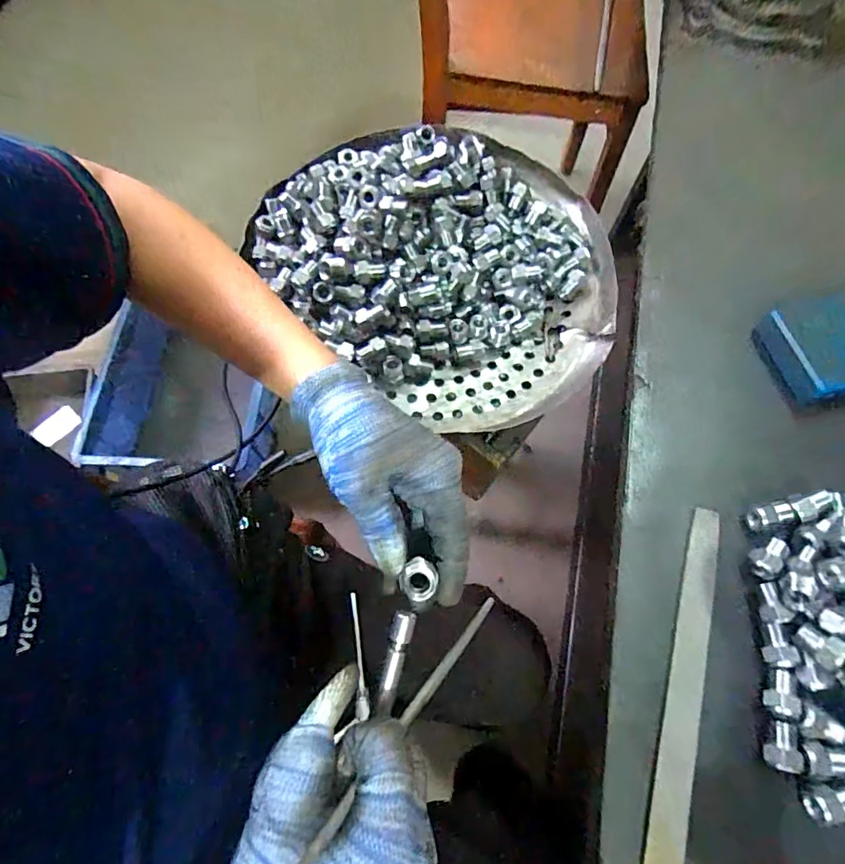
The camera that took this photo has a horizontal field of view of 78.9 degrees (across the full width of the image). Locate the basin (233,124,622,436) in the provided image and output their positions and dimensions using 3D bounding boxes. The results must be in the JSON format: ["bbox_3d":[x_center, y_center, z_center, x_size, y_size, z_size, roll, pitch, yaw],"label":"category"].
[{"bbox_3d":[0.036,-0.192,0.529,0.357,0.087,0.334,1,68,-2],"label":"basin"}]

